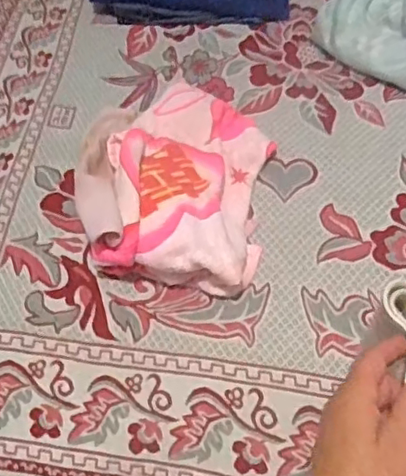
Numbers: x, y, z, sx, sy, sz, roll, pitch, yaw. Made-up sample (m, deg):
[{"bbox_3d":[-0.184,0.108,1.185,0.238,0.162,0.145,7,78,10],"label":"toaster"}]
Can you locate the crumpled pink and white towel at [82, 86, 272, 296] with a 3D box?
[{"bbox_3d":[-0.044,-0.081,0.737,0.240,0.083,0.289,6,57,9],"label":"crumpled pink and white towel"}]

